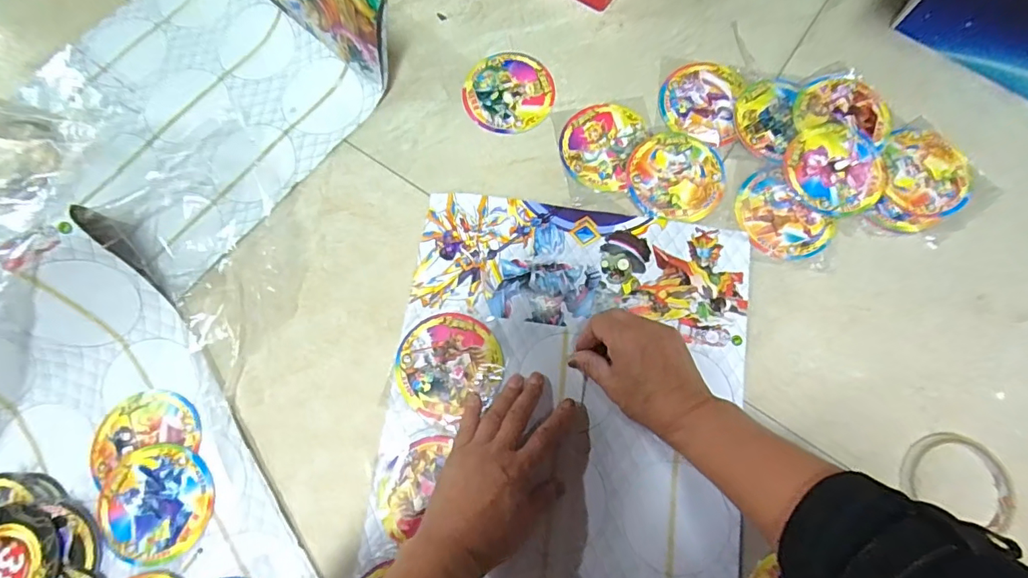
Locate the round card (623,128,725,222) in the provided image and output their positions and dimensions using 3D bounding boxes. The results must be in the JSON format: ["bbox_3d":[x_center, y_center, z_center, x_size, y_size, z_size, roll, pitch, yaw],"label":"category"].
[{"bbox_3d":[0.163,-0.114,0.503,0.094,0.004,0.096,0,75,1],"label":"round card"}]

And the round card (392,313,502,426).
[{"bbox_3d":[-0.060,0.069,0.463,0.094,0.007,0.090,-27,76,-6],"label":"round card"}]

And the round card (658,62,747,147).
[{"bbox_3d":[0.195,-0.198,0.525,0.081,0.004,0.093,17,76,6],"label":"round card"}]

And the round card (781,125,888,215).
[{"bbox_3d":[0.321,-0.120,0.499,0.093,0.008,0.092,0,75,1],"label":"round card"}]

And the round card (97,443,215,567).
[{"bbox_3d":[-0.311,0.185,0.434,0.095,0.005,0.092,0,75,1],"label":"round card"}]

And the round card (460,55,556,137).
[{"bbox_3d":[-0.005,-0.209,0.535,0.095,0.004,0.094,0,75,1],"label":"round card"}]

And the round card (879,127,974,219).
[{"bbox_3d":[0.411,-0.116,0.499,0.084,0.004,0.093,1,76,0],"label":"round card"}]

